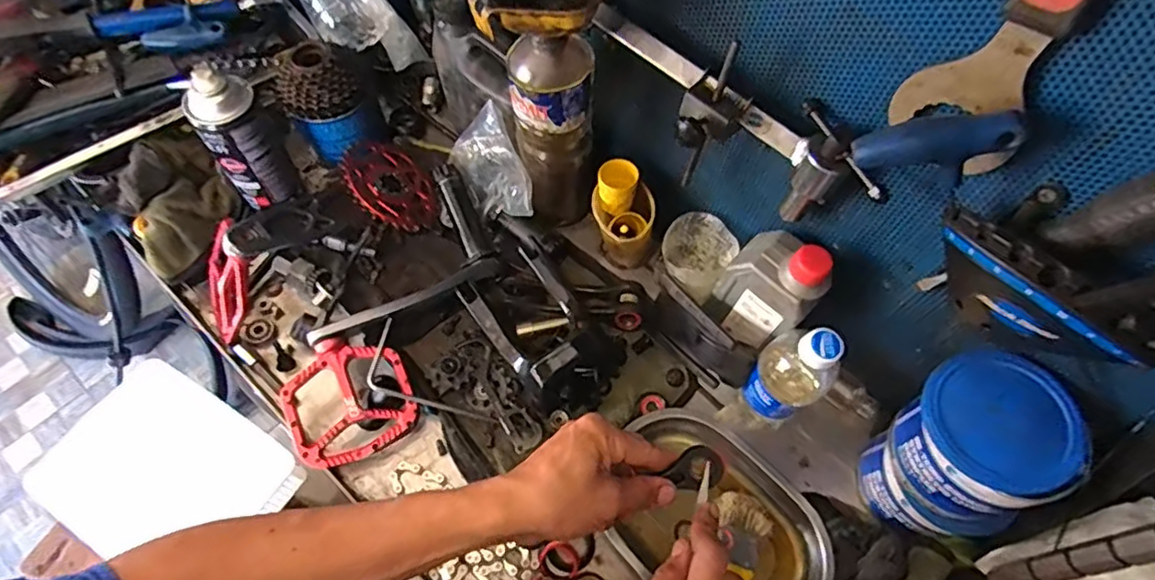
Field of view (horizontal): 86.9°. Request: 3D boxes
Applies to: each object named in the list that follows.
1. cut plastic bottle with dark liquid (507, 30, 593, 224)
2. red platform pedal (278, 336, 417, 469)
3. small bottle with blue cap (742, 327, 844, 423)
[{"bbox_3d":[-0.024,-0.138,0.600,0.078,0.236,0.060,3,63,-1],"label":"cut plastic bottle with dark liquid"},{"bbox_3d":[-0.217,0.103,0.575,0.112,0.022,0.110,-22,81,-14],"label":"red platform pedal"},{"bbox_3d":[0.191,0.075,0.552,0.064,0.164,0.053,-40,71,-20],"label":"small bottle with blue cap"}]

